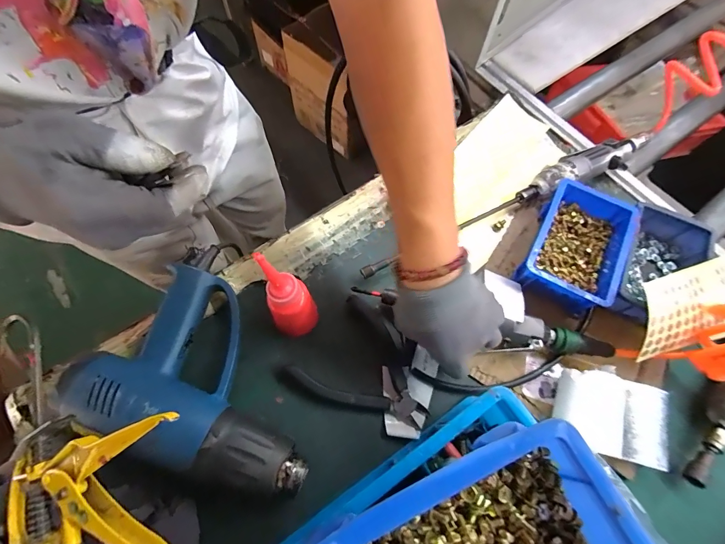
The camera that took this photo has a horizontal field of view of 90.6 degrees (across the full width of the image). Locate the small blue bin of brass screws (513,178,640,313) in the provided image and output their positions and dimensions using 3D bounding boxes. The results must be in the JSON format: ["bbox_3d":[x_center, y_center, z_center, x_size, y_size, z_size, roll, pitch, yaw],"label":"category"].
[{"bbox_3d":[0.261,-0.027,0.446,0.101,0.059,0.154,29,68,10],"label":"small blue bin of brass screws"}]

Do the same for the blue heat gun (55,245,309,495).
[{"bbox_3d":[-0.187,0.109,0.358,0.159,0.065,0.274,-26,70,-13],"label":"blue heat gun"}]

